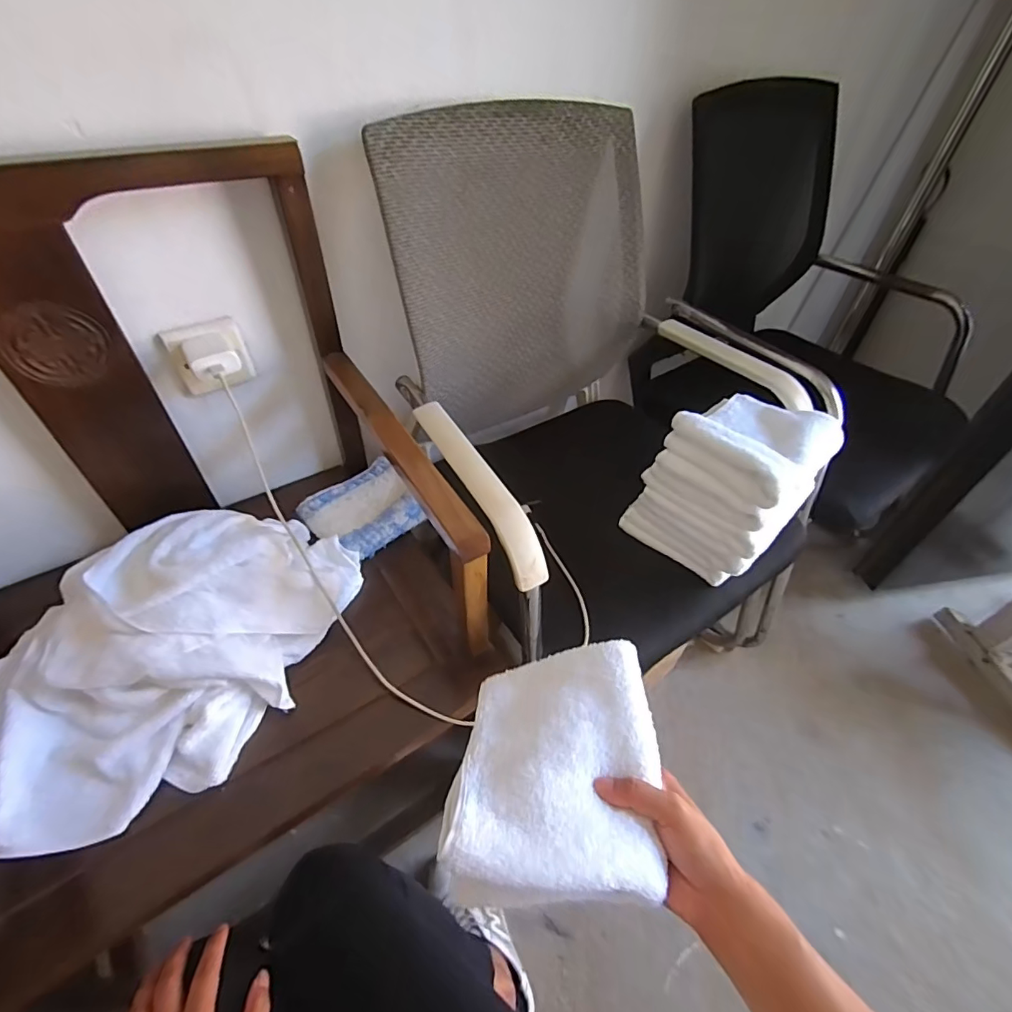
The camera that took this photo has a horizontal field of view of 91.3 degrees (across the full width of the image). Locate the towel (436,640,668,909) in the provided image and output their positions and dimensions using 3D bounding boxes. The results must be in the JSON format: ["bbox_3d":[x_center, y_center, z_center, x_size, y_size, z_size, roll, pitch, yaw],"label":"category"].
[{"bbox_3d":[0.041,0.199,0.389,0.150,0.057,0.189,6,46,4],"label":"towel"}]

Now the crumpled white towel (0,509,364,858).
[{"bbox_3d":[-0.394,0.154,0.552,0.315,0.116,0.398,13,47,10],"label":"crumpled white towel"}]

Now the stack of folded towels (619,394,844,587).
[{"bbox_3d":[0.307,-0.036,0.683,0.202,0.191,0.165,-32,55,-28],"label":"stack of folded towels"}]

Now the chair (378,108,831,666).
[{"bbox_3d":[0.170,-0.114,0.846,0.630,0.866,0.515,-19,50,-19],"label":"chair"}]

